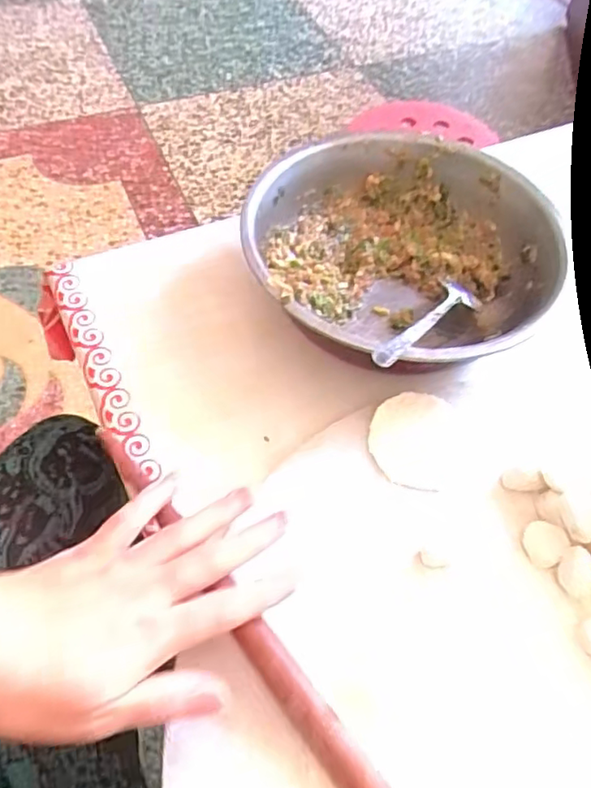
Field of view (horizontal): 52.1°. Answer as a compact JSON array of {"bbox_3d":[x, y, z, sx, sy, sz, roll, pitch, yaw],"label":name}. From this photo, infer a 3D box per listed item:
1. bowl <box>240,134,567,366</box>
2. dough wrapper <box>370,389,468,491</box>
[{"bbox_3d":[0.076,-0.111,0.484,0.220,0.067,0.236,2,56,-3],"label":"bowl"},{"bbox_3d":[0.084,0.031,0.415,0.065,0.007,0.070,2,56,-3],"label":"dough wrapper"}]

